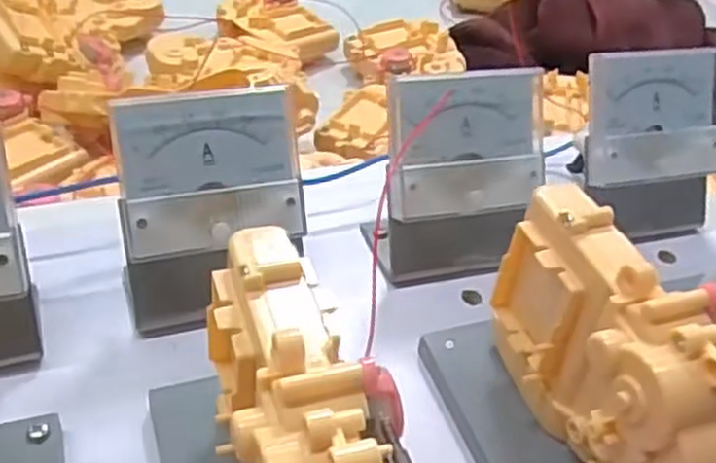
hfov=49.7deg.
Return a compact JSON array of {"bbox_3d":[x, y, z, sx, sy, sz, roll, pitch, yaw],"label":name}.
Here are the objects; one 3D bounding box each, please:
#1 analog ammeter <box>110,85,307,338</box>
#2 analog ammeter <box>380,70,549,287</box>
[{"bbox_3d":[-0.053,-0.005,0.281,0.066,0.075,0.043,-10,44,-19],"label":"analog ammeter"},{"bbox_3d":[0.042,-0.019,0.313,0.068,0.075,0.044,-4,42,-12],"label":"analog ammeter"}]

